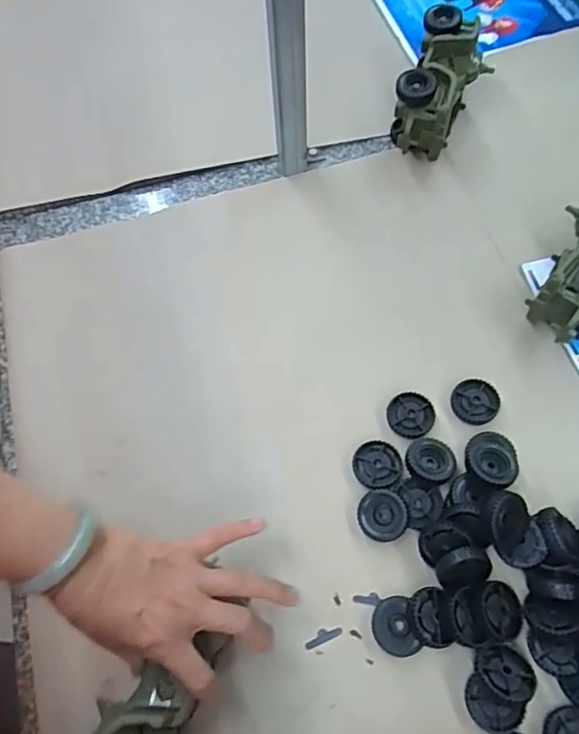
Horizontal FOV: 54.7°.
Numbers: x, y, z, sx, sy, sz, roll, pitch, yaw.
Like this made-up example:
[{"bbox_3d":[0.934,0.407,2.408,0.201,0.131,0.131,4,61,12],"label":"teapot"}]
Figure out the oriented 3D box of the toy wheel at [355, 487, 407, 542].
[{"bbox_3d":[0.081,0.129,0.487,0.043,0.014,0.041,-1,65,3],"label":"toy wheel"}]

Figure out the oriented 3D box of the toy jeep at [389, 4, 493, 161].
[{"bbox_3d":[0.176,-0.328,0.665,0.080,0.083,0.175,18,67,11],"label":"toy jeep"}]

